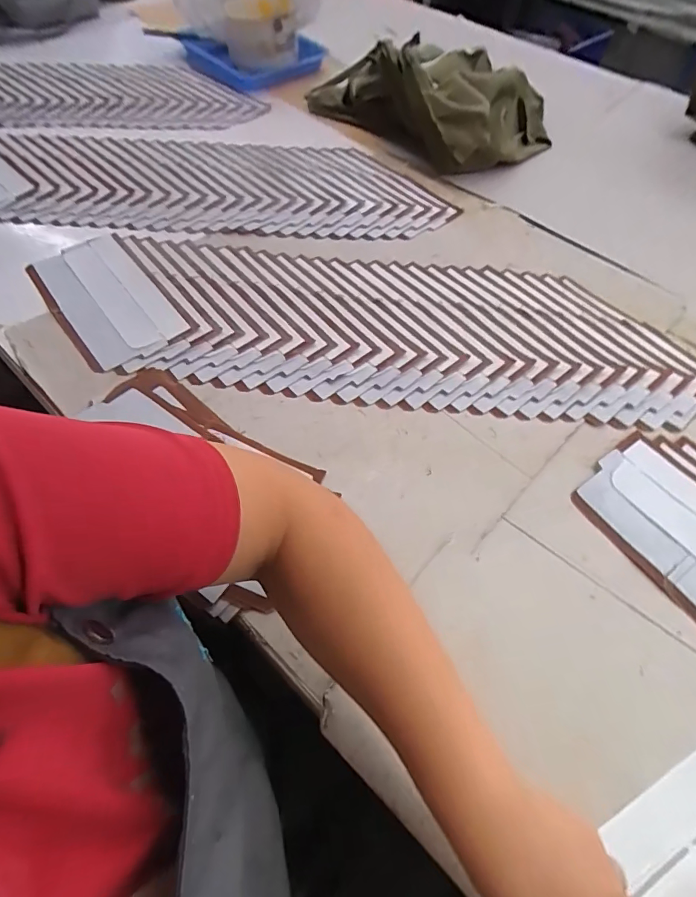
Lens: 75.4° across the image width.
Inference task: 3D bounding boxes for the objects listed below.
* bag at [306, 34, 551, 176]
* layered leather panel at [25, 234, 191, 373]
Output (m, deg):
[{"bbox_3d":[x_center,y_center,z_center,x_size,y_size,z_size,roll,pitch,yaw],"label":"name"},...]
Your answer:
[{"bbox_3d":[0.152,-0.648,0.794,0.283,0.125,0.433,-35,66,-20],"label":"bag"},{"bbox_3d":[-0.309,-0.193,0.567,0.119,0.010,0.239,-33,66,-20],"label":"layered leather panel"}]

